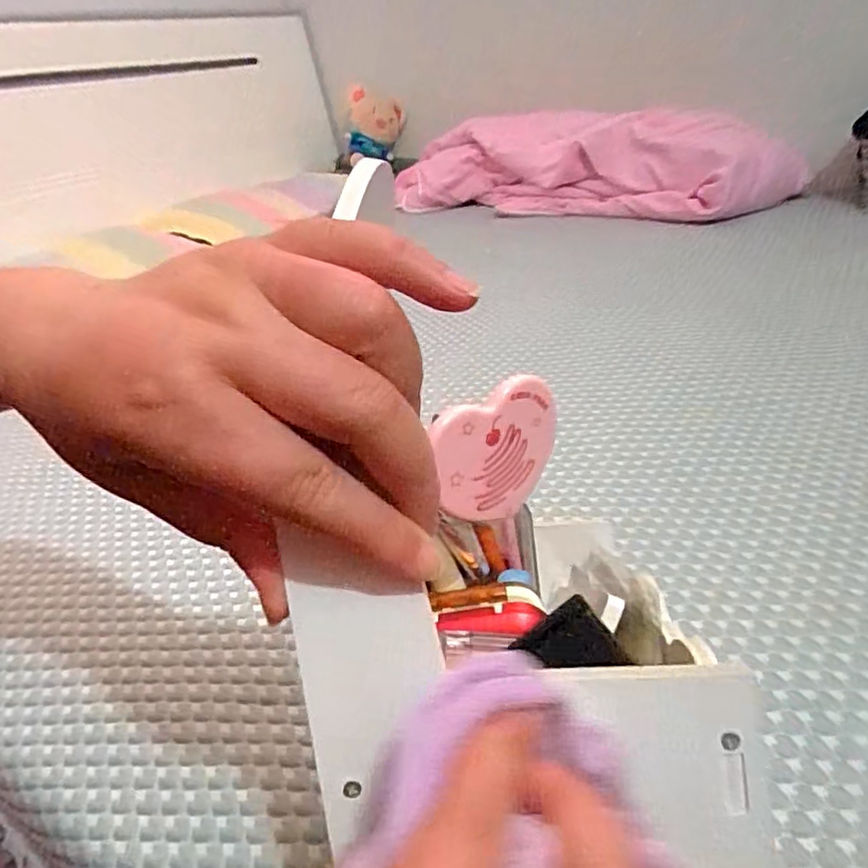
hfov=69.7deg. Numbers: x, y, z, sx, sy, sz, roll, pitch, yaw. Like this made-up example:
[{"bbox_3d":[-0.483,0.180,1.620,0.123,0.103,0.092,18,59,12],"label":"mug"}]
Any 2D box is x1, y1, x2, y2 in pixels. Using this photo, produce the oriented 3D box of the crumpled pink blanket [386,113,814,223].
[{"bbox_3d":[0.324,-0.669,1.547,1.026,0.216,0.266,16,38,34],"label":"crumpled pink blanket"}]

